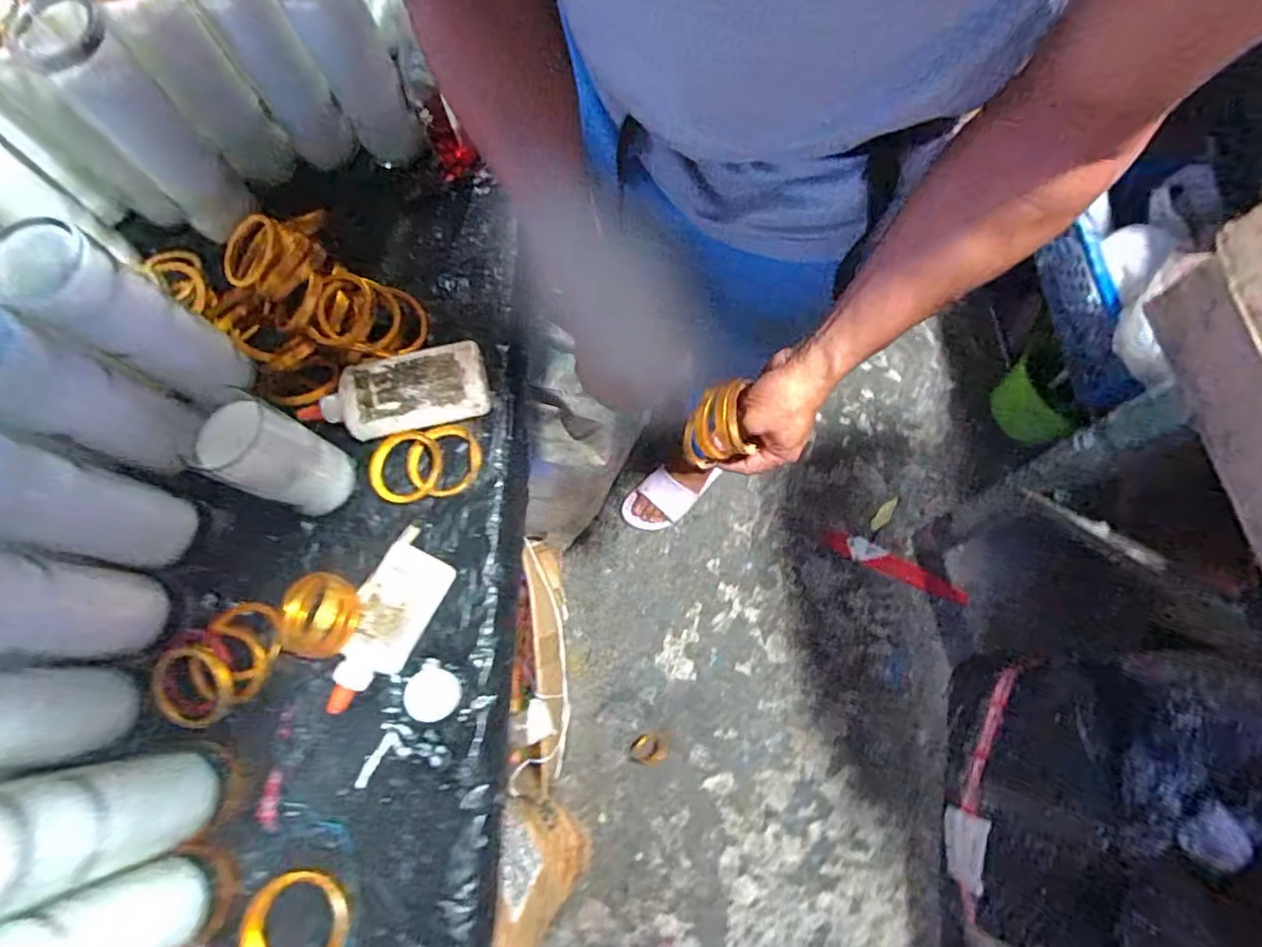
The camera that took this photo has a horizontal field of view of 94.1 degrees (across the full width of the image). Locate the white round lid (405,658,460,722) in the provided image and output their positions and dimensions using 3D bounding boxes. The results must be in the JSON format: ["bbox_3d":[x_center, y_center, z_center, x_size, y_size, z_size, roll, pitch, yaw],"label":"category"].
[{"bbox_3d":[-0.164,0.182,0.486,0.043,0.009,0.043,-1,72,2],"label":"white round lid"}]

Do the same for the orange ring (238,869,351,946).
[{"bbox_3d":[-0.247,0.334,0.430,0.074,0.010,0.070,-1,72,2],"label":"orange ring"}]

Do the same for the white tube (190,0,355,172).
[{"bbox_3d":[-0.348,-0.407,0.585,0.075,0.215,0.069,-34,74,-9],"label":"white tube"}]

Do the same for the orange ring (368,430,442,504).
[{"bbox_3d":[-0.210,-0.006,0.544,0.069,0.011,0.065,-1,72,2],"label":"orange ring"}]

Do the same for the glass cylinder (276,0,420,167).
[{"bbox_3d":[-0.272,-0.404,0.578,0.069,0.209,0.076,-32,74,-8],"label":"glass cylinder"}]

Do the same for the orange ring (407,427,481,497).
[{"bbox_3d":[-0.174,-0.011,0.548,0.066,0.013,0.065,-1,72,2],"label":"orange ring"}]

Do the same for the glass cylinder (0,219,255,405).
[{"bbox_3d":[-0.395,-0.114,0.488,0.059,0.202,0.069,33,76,12],"label":"glass cylinder"}]

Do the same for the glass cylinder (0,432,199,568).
[{"bbox_3d":[-0.421,0.022,0.431,0.057,0.184,0.065,13,73,6],"label":"glass cylinder"}]

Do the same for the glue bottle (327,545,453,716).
[{"bbox_3d":[-0.210,0.130,0.496,0.062,0.029,0.138,23,74,9],"label":"glue bottle"}]

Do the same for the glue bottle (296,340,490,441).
[{"bbox_3d":[-0.221,-0.074,0.560,0.165,0.031,0.077,-12,72,-2],"label":"glue bottle"}]

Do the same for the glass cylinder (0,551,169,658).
[{"bbox_3d":[-0.419,0.090,0.403,0.058,0.173,0.066,7,72,4],"label":"glass cylinder"}]

